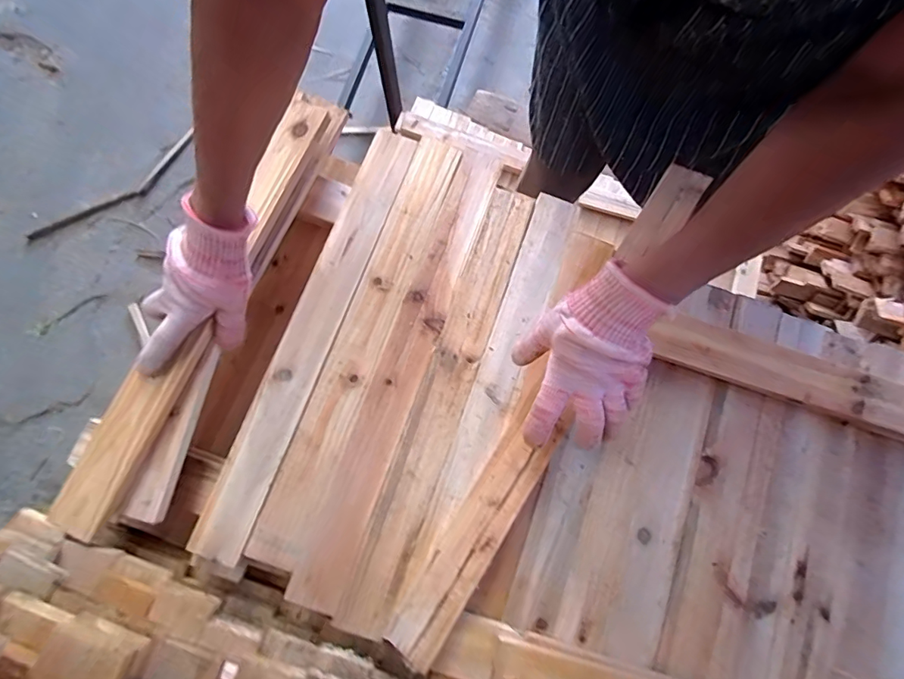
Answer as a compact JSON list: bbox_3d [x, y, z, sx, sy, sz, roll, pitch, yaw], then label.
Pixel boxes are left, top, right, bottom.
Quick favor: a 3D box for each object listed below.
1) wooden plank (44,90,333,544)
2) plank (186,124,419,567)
[{"bbox_3d":[-0.261,-0.043,0.480,0.058,0.029,0.497,24,80,-1],"label":"wooden plank"},{"bbox_3d":[-0.151,-0.016,0.501,0.053,0.009,0.495,20,78,3],"label":"plank"}]

